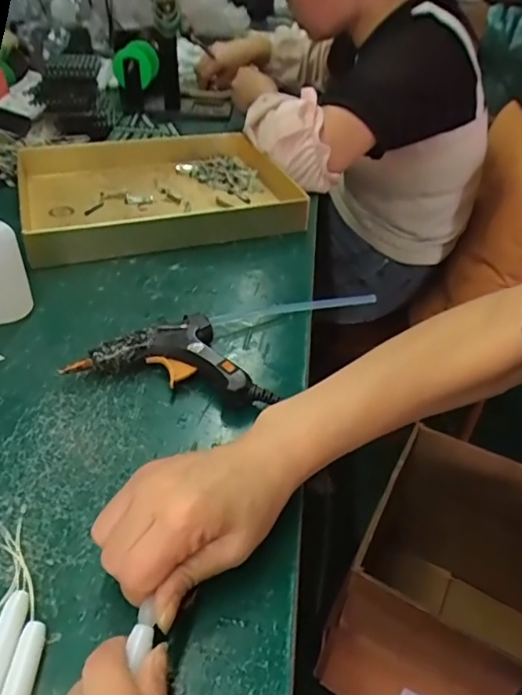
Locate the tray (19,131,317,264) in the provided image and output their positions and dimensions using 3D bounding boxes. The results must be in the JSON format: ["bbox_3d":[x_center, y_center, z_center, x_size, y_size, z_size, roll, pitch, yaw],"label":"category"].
[{"bbox_3d":[-0.127,-0.187,0.637,0.320,0.051,0.215,-8,41,-15],"label":"tray"}]

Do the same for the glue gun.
[{"bbox_3d":[-0.061,0.006,0.422,0.153,0.024,0.079,12,40,8],"label":"glue gun"}]

